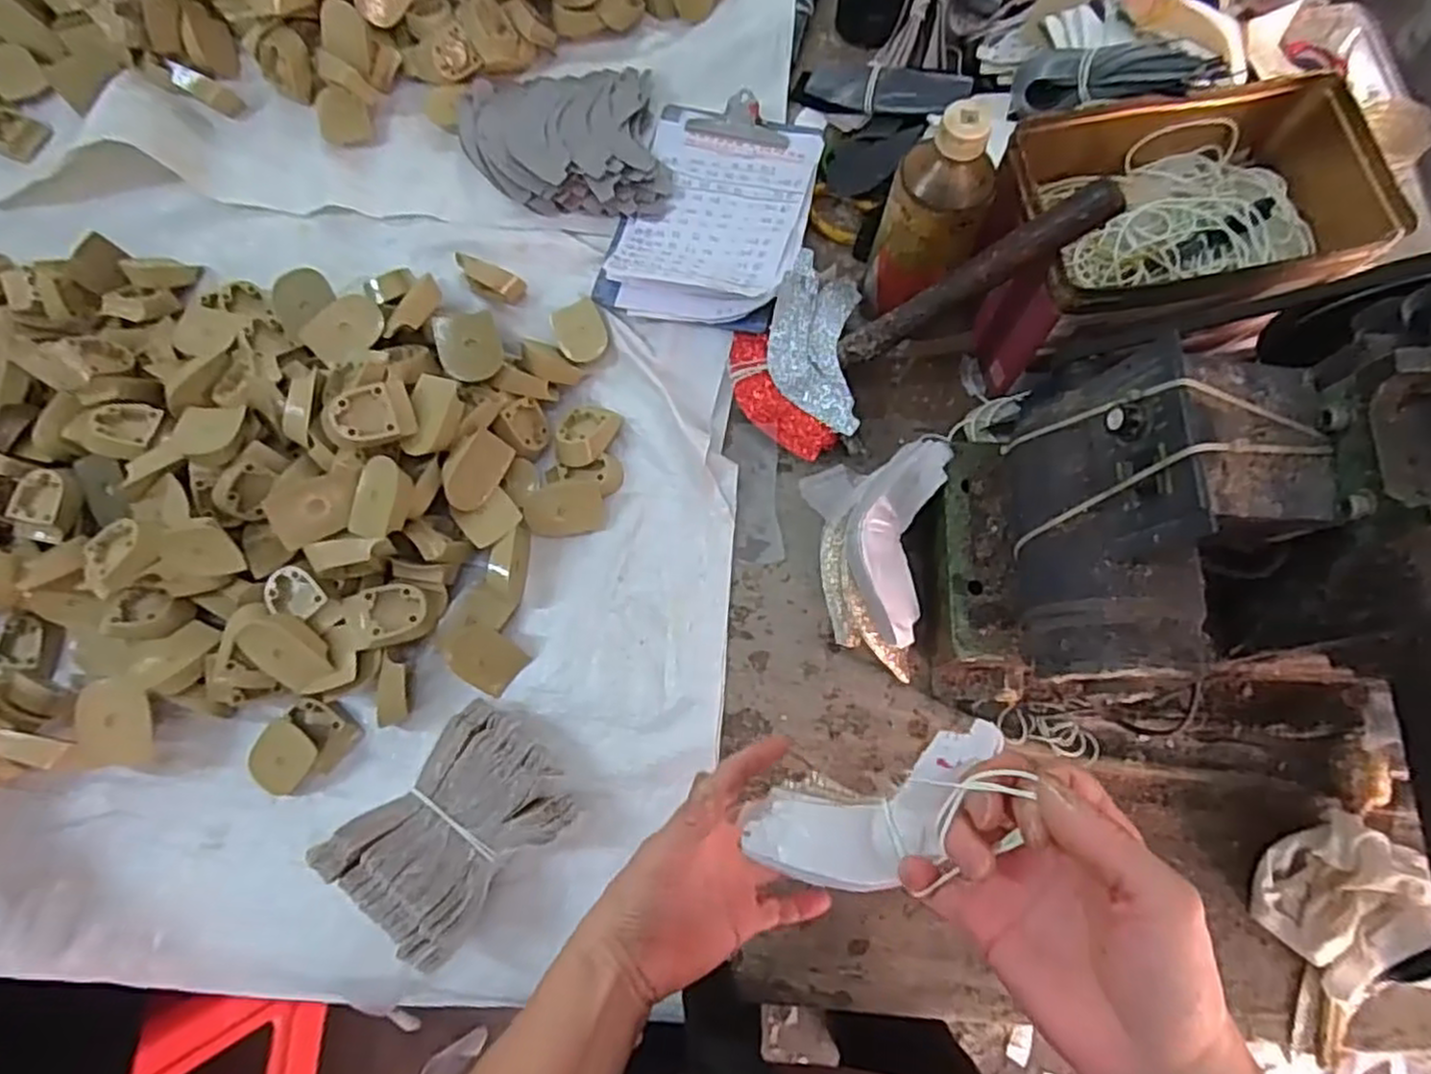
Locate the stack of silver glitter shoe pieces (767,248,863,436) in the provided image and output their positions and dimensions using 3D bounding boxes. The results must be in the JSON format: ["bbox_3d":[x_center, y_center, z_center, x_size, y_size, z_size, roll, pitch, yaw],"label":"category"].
[{"bbox_3d":[0.076,-0.146,0.575,0.068,0.044,0.138,5,74,4],"label":"stack of silver glitter shoe pieces"}]

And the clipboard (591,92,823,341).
[{"bbox_3d":[0.001,-0.281,0.621,0.149,0.033,0.222,14,75,6],"label":"clipboard"}]

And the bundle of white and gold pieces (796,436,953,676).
[{"bbox_3d":[0.103,0.011,0.522,0.089,0.077,0.152,8,74,3],"label":"bundle of white and gold pieces"}]

